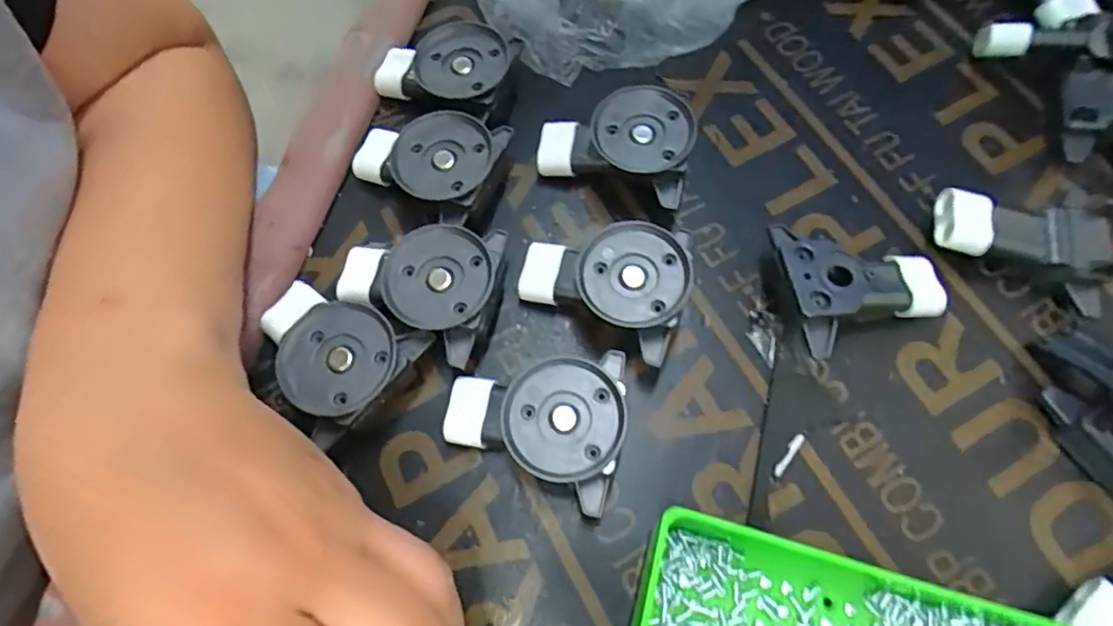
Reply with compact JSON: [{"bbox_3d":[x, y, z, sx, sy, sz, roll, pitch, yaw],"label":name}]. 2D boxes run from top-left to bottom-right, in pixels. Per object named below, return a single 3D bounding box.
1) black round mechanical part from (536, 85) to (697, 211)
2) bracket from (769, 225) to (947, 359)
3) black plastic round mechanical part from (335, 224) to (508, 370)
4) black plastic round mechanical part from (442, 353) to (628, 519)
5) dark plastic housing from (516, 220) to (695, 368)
[{"bbox_3d":[0.027,-0.074,0.262,0.065,0.032,0.039,22,70,10],"label":"black round mechanical part"},{"bbox_3d":[0.121,-0.009,0.236,0.064,0.027,0.052,-5,68,0],"label":"bracket"},{"bbox_3d":[-0.053,-0.009,0.236,0.059,0.027,0.048,6,68,4],"label":"black plastic round mechanical part"},{"bbox_3d":[-0.008,0.038,0.220,0.065,0.028,0.048,15,69,8],"label":"black plastic round mechanical part"},{"bbox_3d":[0.019,-0.013,0.238,0.065,0.031,0.042,24,71,11],"label":"dark plastic housing"}]

